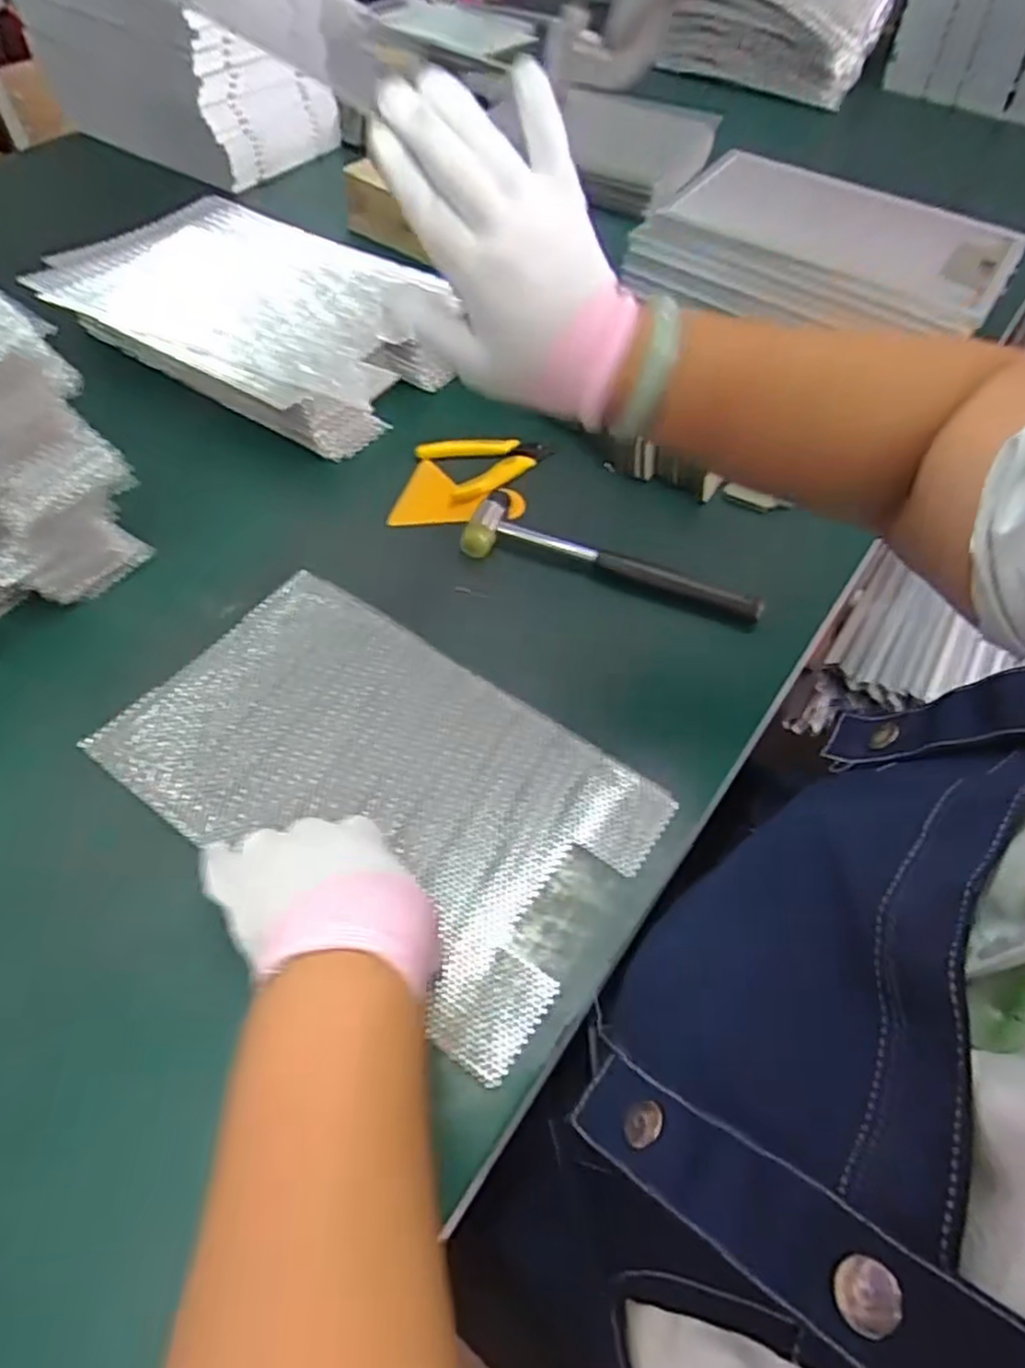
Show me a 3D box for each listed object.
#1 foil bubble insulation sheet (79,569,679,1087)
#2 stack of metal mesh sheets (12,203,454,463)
[{"bbox_3d":[-0.086,0.055,0.468,0.327,0.013,0.195,31,59,18],"label":"foil bubble insulation sheet"},{"bbox_3d":[-0.249,-0.354,0.697,0.372,0.068,0.238,27,58,16],"label":"stack of metal mesh sheets"}]

